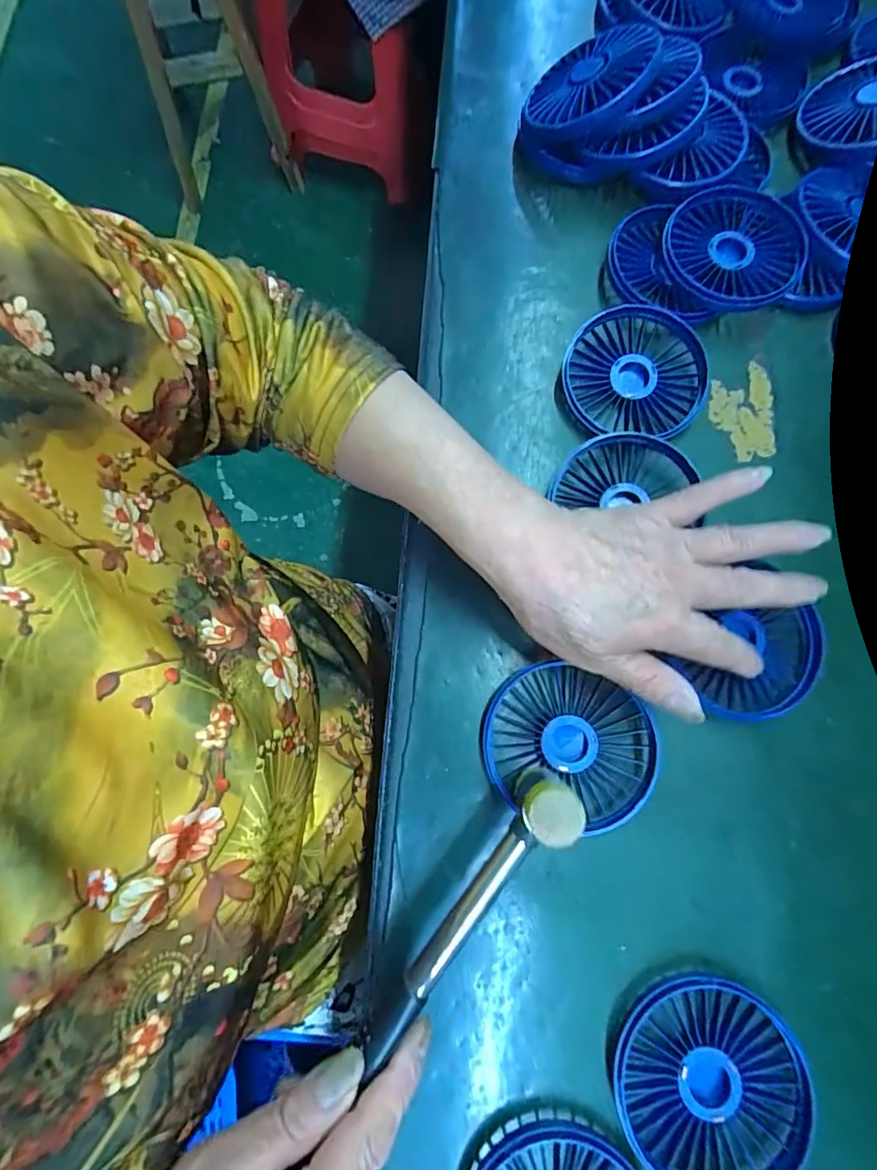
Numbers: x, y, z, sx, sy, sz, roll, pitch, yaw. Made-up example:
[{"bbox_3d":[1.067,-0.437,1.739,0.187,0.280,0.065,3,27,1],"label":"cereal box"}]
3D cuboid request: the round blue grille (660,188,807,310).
[{"bbox_3d":[0.190,-0.217,0.342,0.084,0.018,0.084,-2,77,9],"label":"round blue grille"}]

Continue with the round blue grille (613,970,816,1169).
[{"bbox_3d":[0.126,0.230,0.242,0.085,0.014,0.084,0,76,1],"label":"round blue grille"}]

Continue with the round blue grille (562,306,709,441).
[{"bbox_3d":[0.125,-0.135,0.329,0.087,0.020,0.082,0,76,1],"label":"round blue grille"}]

